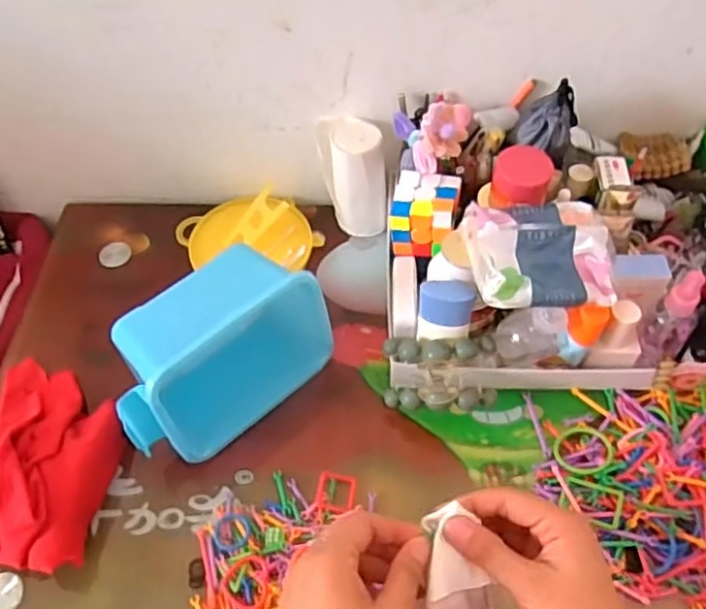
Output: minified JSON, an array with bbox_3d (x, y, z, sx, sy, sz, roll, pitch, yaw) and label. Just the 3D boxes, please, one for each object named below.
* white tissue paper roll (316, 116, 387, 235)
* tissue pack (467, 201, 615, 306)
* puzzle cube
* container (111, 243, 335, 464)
[{"bbox_3d":[-0.001,-0.134,0.696,0.066,0.122,0.068,-5,56,1],"label":"white tissue paper roll"},{"bbox_3d":[0.150,-0.041,0.534,0.115,0.048,0.086,-5,89,-7],"label":"tissue pack"},{"bbox_3d":[0.066,-0.083,0.612,0.058,0.053,0.062,10,56,10],"label":"puzzle cube"},{"bbox_3d":[-0.125,0.040,0.590,0.194,0.121,0.108,-38,62,-20],"label":"container"}]

